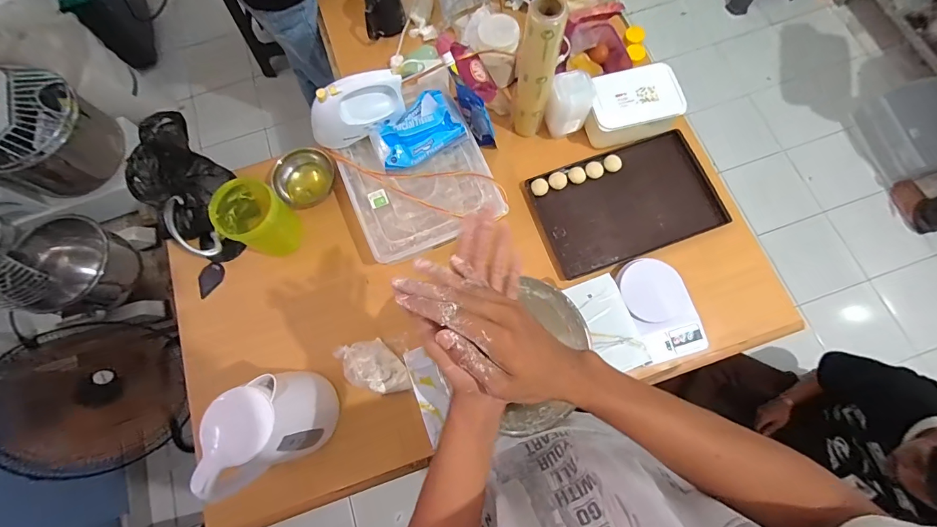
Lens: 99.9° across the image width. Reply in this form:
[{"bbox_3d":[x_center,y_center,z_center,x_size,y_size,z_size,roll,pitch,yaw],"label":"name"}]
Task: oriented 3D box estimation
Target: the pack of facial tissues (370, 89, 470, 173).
[{"bbox_3d":[-0.101,-0.265,0.795,0.185,0.072,0.112,-33,76,-7],"label":"pack of facial tissues"}]

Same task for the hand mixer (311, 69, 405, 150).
[{"bbox_3d":[-0.220,-0.301,0.776,0.189,0.105,0.076,-30,76,-6],"label":"hand mixer"}]

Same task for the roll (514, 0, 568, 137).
[{"bbox_3d":[0.129,-0.359,0.751,0.069,0.281,0.063,-1,75,2],"label":"roll"}]

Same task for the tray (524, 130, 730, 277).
[{"bbox_3d":[0.337,-0.133,0.843,0.365,0.022,0.232,-19,75,-3],"label":"tray"}]

